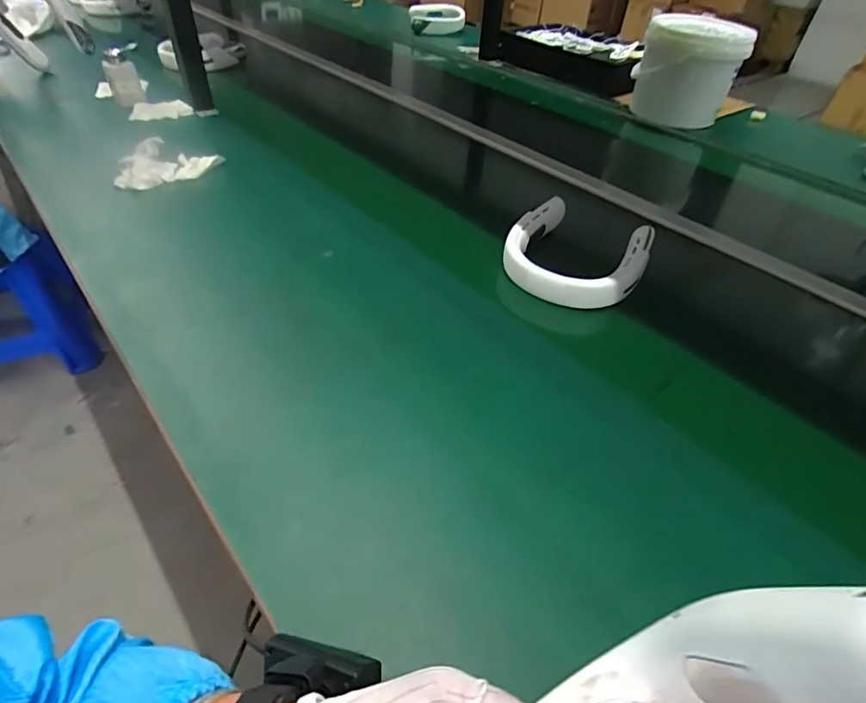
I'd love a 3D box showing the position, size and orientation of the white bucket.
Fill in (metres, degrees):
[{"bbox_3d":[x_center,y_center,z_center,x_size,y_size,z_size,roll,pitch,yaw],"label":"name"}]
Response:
[{"bbox_3d":[0.611,-0.675,1.195,0.224,0.217,0.217,24,46,11],"label":"white bucket"}]

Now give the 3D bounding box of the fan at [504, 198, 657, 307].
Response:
[{"bbox_3d":[0.197,-0.133,0.680,0.179,0.057,0.190,28,47,15],"label":"fan"}]

